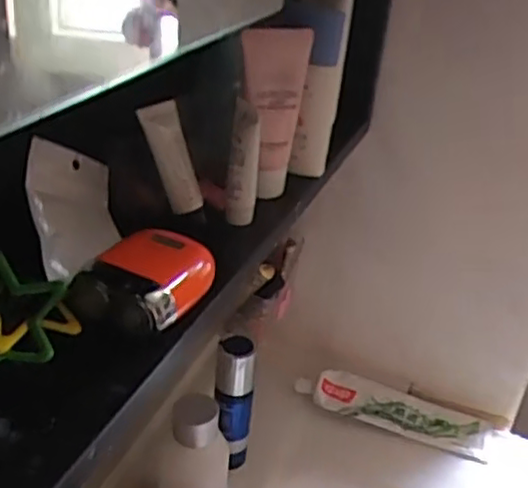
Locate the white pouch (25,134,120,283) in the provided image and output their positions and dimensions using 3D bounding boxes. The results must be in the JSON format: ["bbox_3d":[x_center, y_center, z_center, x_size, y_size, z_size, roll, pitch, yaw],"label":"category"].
[{"bbox_3d":[-0.097,-0.014,0.355,0.009,0.074,0.058,-19,-16,26],"label":"white pouch"}]

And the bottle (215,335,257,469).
[{"bbox_3d":[-0.027,0.142,0.605,0.033,0.129,0.030,4,30,-4],"label":"bottle"}]

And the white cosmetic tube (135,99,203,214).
[{"bbox_3d":[-0.052,-0.048,0.381,0.027,0.062,0.013,-24,10,-40],"label":"white cosmetic tube"}]

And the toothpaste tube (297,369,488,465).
[{"bbox_3d":[0.132,0.171,0.705,0.197,0.023,0.055,13,31,12],"label":"toothpaste tube"}]

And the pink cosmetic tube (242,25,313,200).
[{"bbox_3d":[0.004,-0.082,0.420,0.038,0.103,0.019,6,30,1],"label":"pink cosmetic tube"}]

